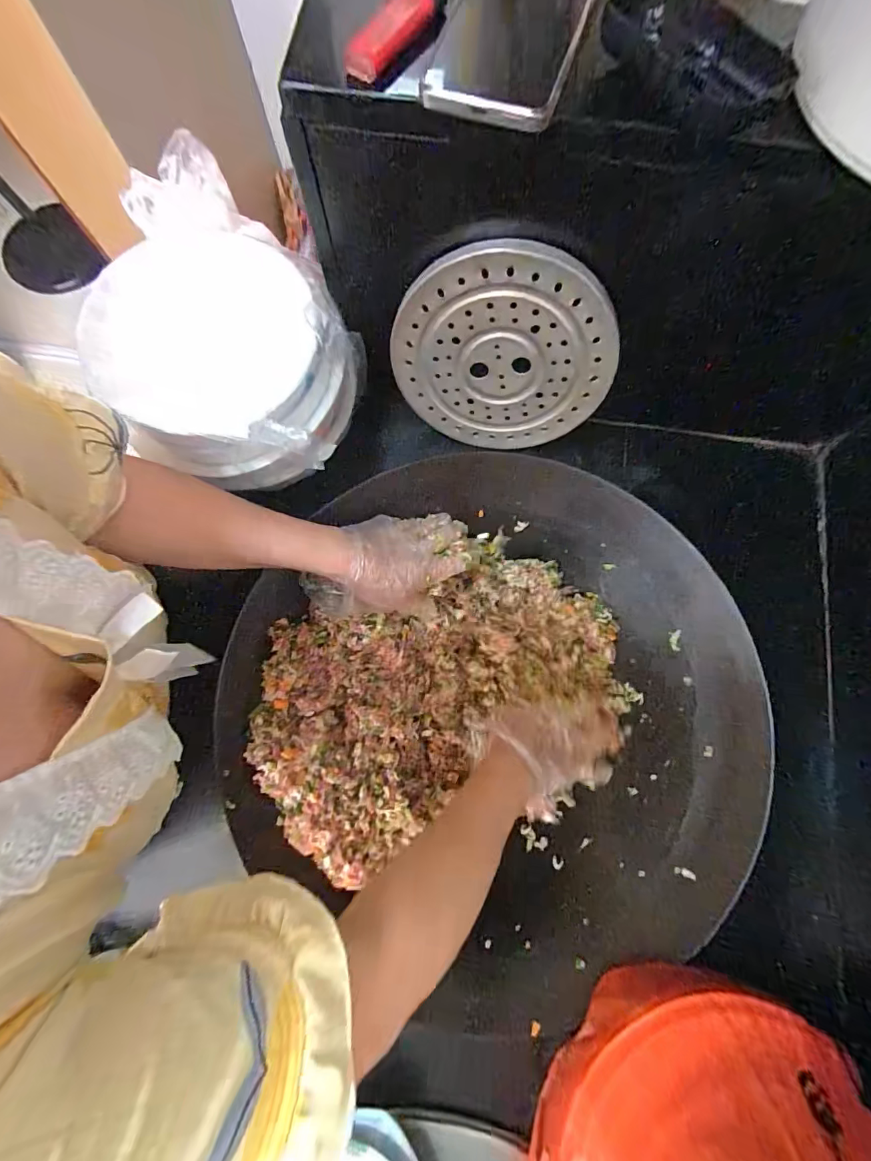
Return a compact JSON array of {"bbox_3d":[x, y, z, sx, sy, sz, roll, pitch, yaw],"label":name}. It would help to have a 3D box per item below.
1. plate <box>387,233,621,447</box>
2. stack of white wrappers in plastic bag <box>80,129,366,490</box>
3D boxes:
[{"bbox_3d":[0.060,-0.204,0.421,0.198,0.201,0.007,8,65,7],"label":"plate"},{"bbox_3d":[-0.183,-0.229,0.405,0.213,0.097,0.259,6,78,2],"label":"stack of white wrappers in plastic bag"}]

